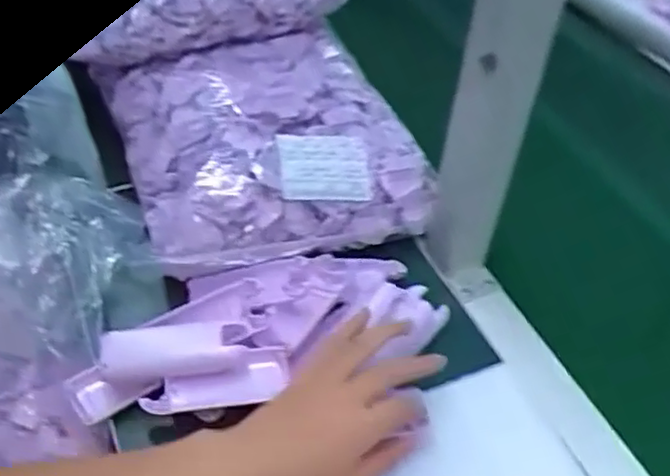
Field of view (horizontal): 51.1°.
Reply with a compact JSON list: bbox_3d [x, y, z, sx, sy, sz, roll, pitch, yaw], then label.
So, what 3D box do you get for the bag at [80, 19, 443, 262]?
[{"bbox_3d":[-0.062,-0.091,0.642,0.248,0.074,0.231,-17,50,-18],"label":"bag"}]

